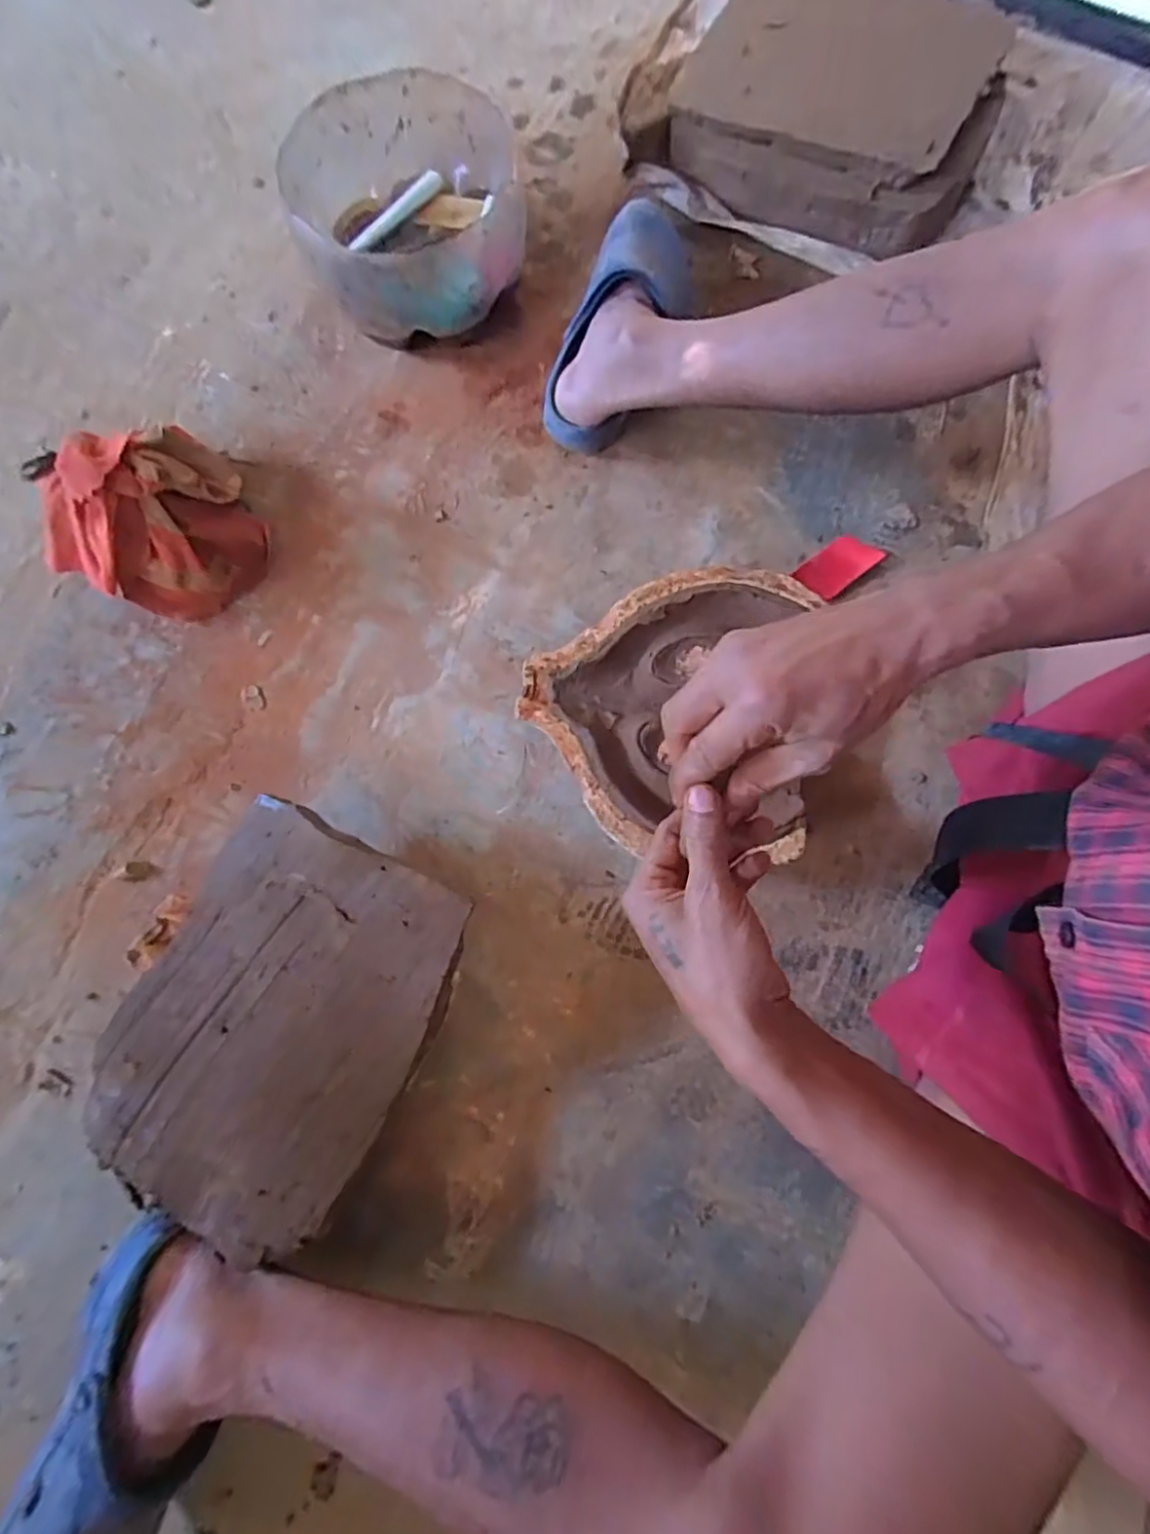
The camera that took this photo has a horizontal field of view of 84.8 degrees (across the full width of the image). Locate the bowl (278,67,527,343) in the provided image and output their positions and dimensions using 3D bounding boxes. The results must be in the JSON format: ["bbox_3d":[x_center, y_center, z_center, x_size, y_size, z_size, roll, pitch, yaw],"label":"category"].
[{"bbox_3d":[-0.178,-0.592,0.682,0.230,0.129,0.252,-1,77,3],"label":"bowl"}]

